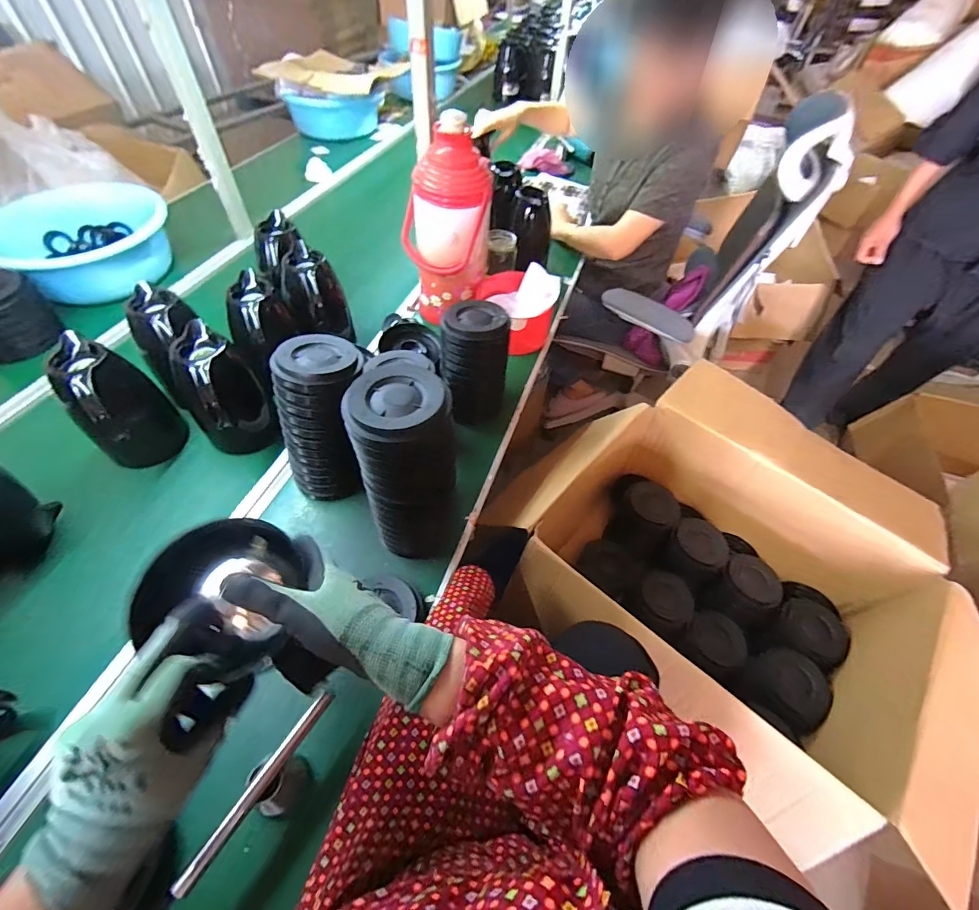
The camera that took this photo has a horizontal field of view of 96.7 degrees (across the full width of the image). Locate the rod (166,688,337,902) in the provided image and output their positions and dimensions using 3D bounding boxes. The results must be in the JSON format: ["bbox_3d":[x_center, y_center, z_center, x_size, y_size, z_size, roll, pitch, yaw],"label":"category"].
[{"bbox_3d":[-0.245,0.355,0.468,0.017,0.017,0.199,29,57,17],"label":"rod"}]

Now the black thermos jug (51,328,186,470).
[{"bbox_3d":[-0.593,-0.073,0.710,0.105,0.209,0.116,36,59,21],"label":"black thermos jug"}]

